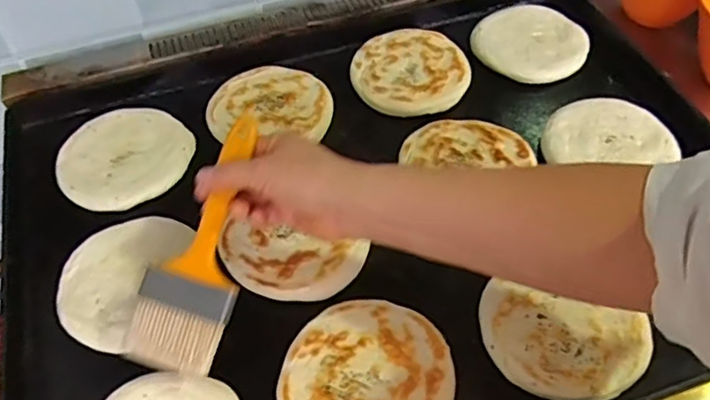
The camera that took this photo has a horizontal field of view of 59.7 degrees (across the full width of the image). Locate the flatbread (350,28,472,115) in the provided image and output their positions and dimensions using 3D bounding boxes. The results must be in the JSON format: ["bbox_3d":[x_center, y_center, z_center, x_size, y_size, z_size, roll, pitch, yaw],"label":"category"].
[{"bbox_3d":[0.060,-0.141,0.677,0.123,0.021,0.123,8,53,8],"label":"flatbread"}]

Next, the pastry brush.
[{"bbox_3d":[-0.109,0.030,0.454,0.068,0.009,0.190,17,86,7],"label":"pastry brush"}]

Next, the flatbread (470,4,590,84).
[{"bbox_3d":[0.200,-0.180,0.704,0.120,0.018,0.120,-1,52,1],"label":"flatbread"}]

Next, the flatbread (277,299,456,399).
[{"bbox_3d":[0.010,0.134,0.465,0.123,0.006,0.124,-1,52,1],"label":"flatbread"}]

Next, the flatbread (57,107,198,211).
[{"bbox_3d":[-0.231,-0.045,0.621,0.128,0.008,0.127,-1,52,1],"label":"flatbread"}]

